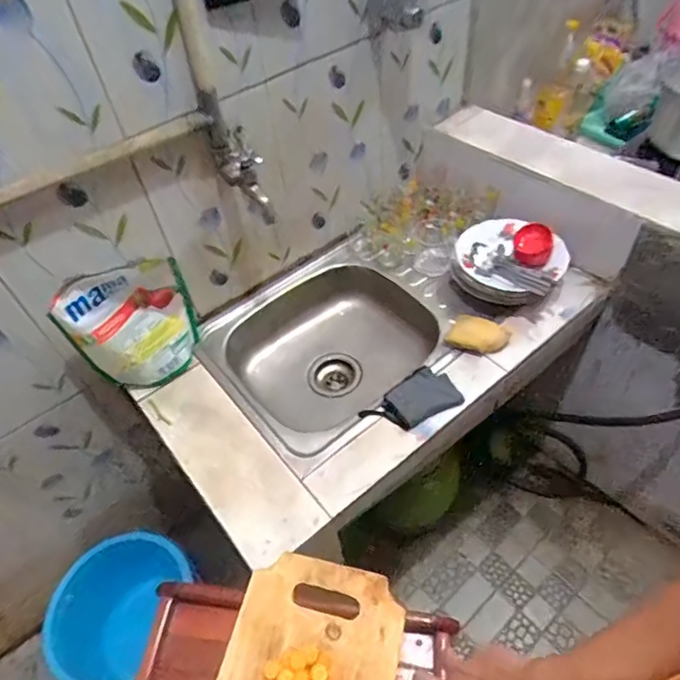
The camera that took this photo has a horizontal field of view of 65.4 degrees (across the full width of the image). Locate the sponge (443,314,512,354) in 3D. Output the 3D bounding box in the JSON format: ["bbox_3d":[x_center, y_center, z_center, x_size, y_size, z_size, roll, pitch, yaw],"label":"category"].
[{"bbox_3d":[0.249,-0.010,0.952,0.103,0.046,0.062,13,52,16],"label":"sponge"}]

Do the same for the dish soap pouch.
[{"bbox_3d":[-0.342,-0.024,0.893,0.197,0.232,0.068,-26,52,-16],"label":"dish soap pouch"}]

